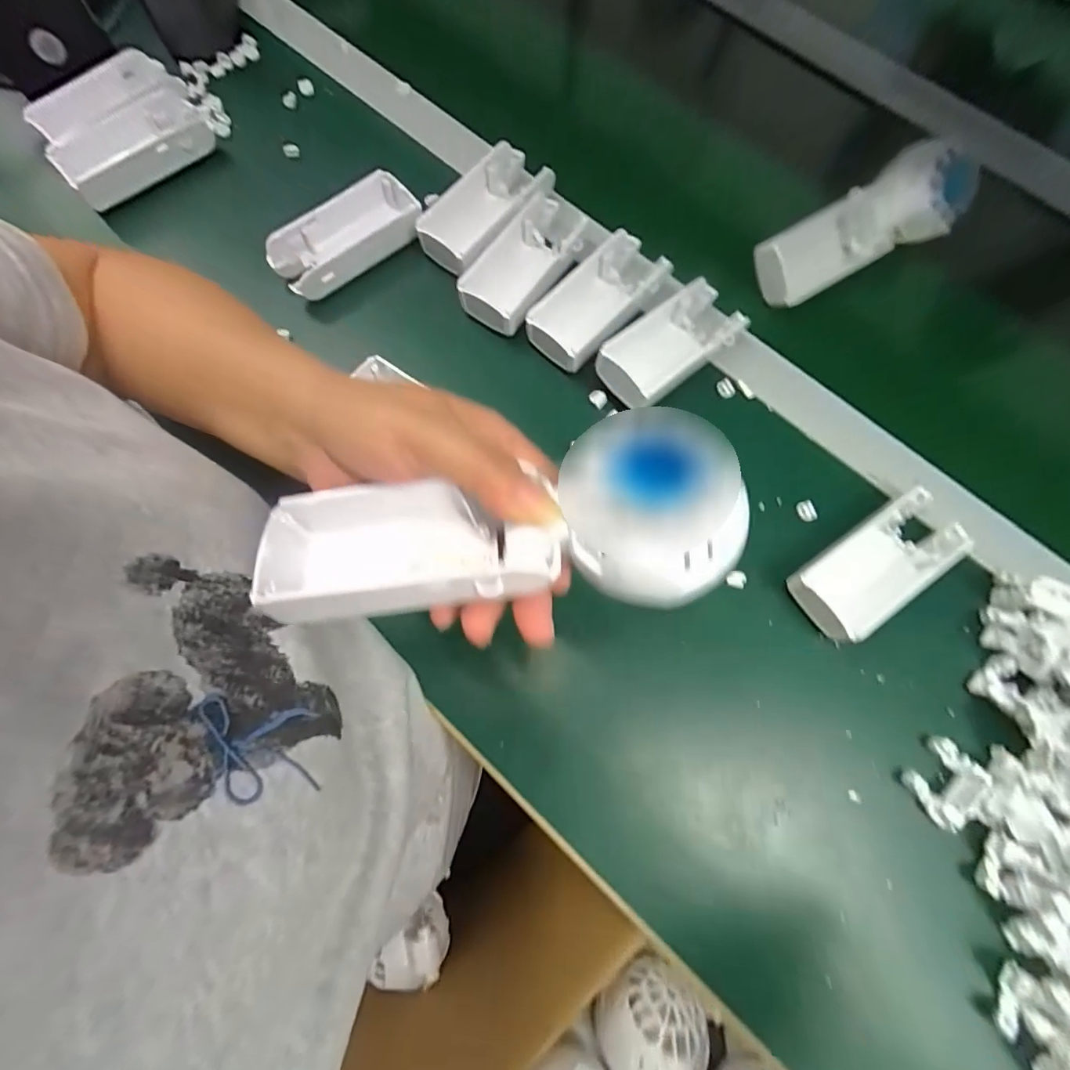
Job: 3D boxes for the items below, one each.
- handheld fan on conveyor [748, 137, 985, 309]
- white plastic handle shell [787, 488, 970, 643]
[{"bbox_3d":[0.242,-0.229,0.367,0.166,0.041,0.056,-30,77,-10],"label":"handheld fan on conveyor"},{"bbox_3d":[0.211,0.016,0.302,0.111,0.025,0.050,-31,77,-10],"label":"white plastic handle shell"}]

